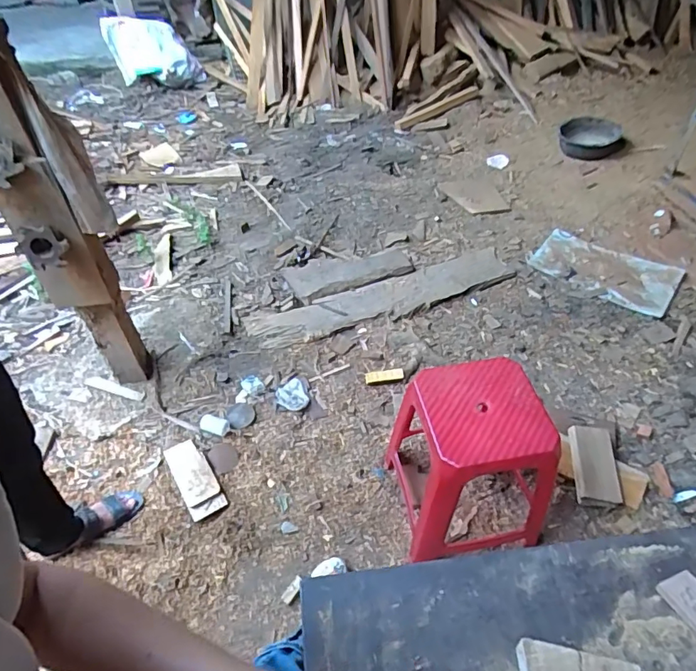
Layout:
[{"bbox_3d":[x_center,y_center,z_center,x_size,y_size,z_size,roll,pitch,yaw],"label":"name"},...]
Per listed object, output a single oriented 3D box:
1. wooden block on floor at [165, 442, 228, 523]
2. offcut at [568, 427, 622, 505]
[{"bbox_3d":[-0.456,0.417,1.451,0.099,0.024,0.258,-26,51,-20],"label":"wooden block on floor"},{"bbox_3d":[0.700,0.364,1.404,0.117,0.025,0.214,-3,63,7],"label":"offcut"}]

